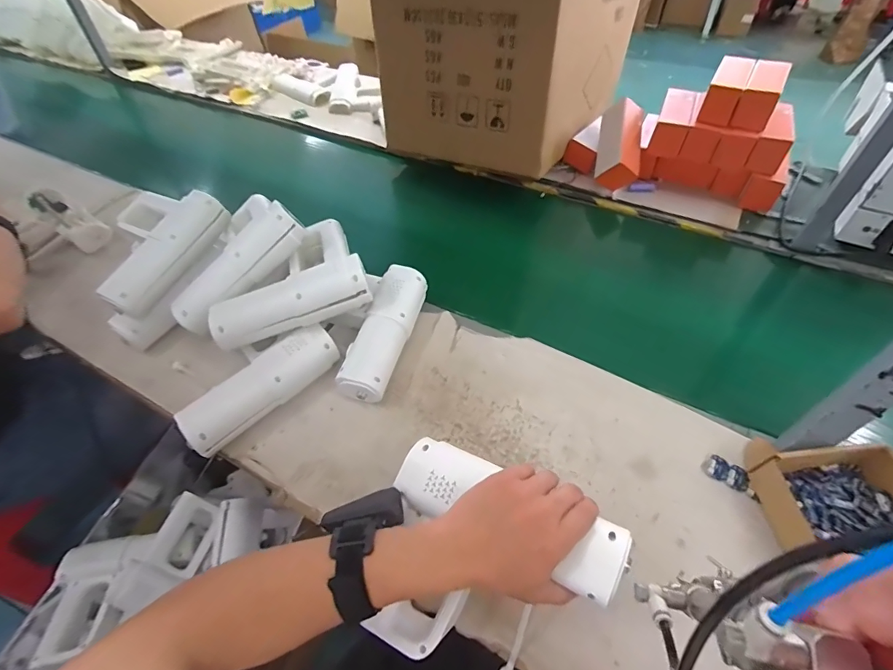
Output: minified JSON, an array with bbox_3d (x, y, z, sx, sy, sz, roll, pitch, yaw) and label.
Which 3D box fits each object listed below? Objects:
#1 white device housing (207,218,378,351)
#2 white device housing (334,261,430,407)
[{"bbox_3d":[-0.223,-0.087,0.613,0.205,0.054,0.178,-15,51,-9],"label":"white device housing"},{"bbox_3d":[-0.087,-0.003,0.620,0.065,0.067,0.212,11,52,13],"label":"white device housing"}]

